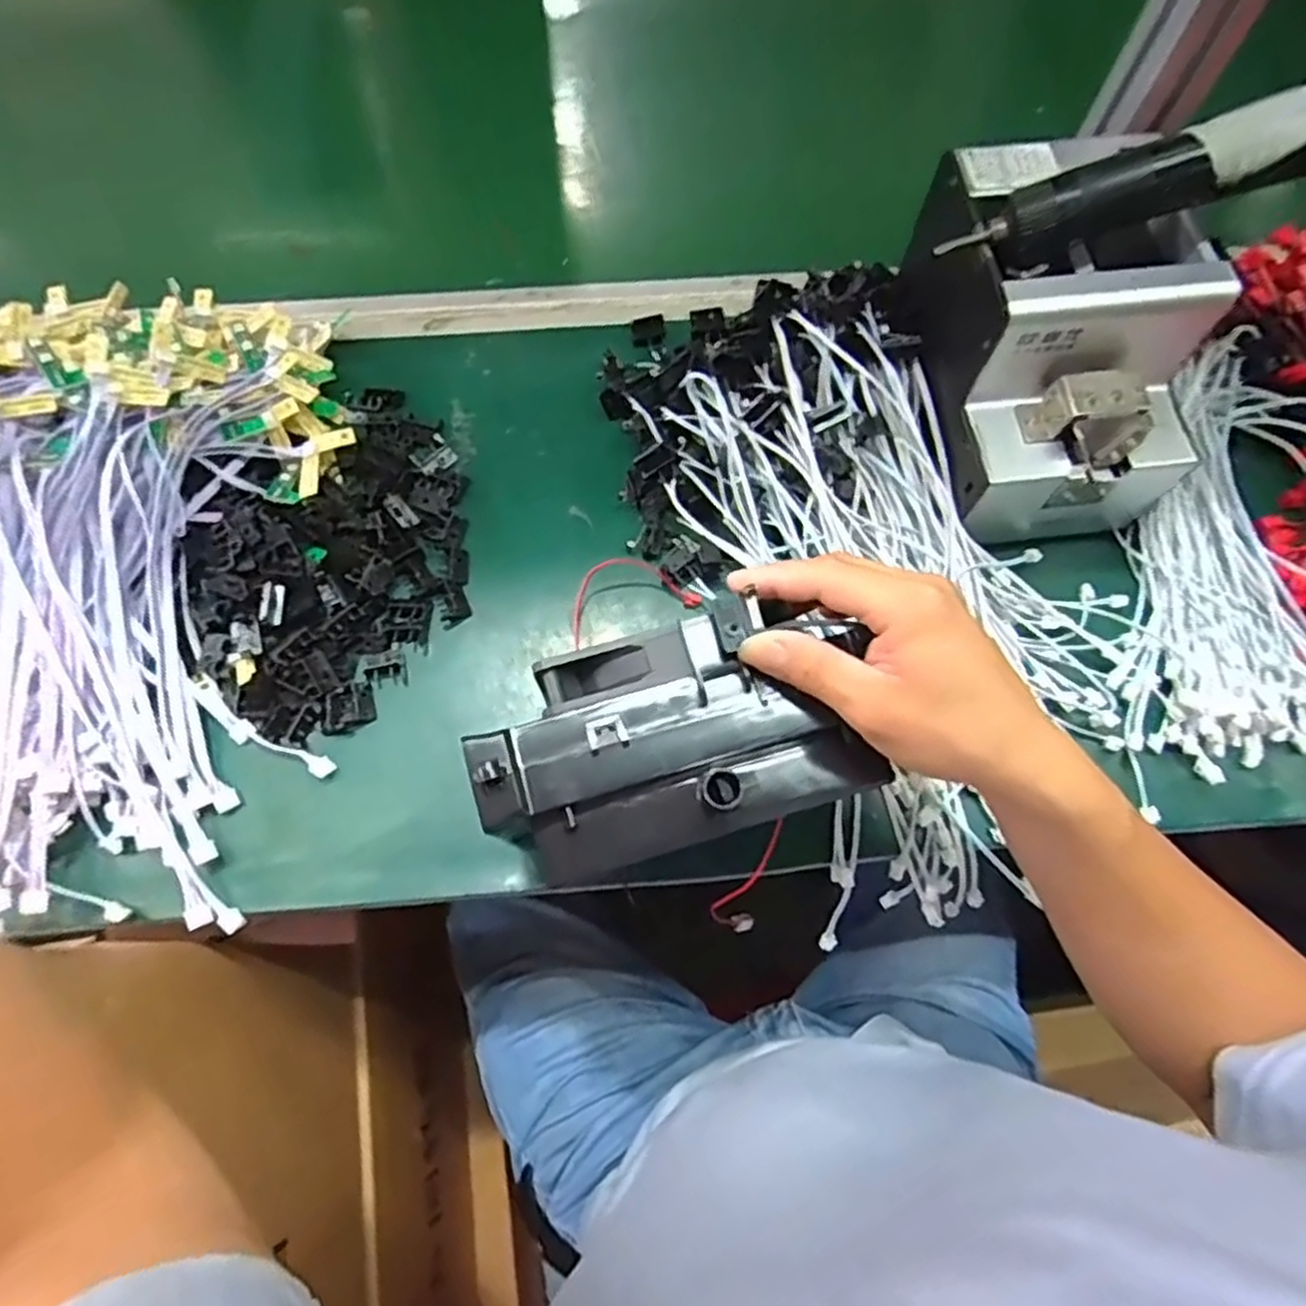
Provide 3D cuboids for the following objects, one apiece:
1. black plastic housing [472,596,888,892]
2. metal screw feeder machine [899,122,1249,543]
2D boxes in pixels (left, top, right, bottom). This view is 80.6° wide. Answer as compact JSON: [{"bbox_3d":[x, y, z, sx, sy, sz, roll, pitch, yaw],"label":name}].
[{"bbox_3d":[0.009,0.032,0.323,0.162,0.035,0.087,-15,70,-6],"label":"black plastic housing"},{"bbox_3d":[0.229,-0.181,0.460,0.137,0.138,0.185,-11,70,-4],"label":"metal screw feeder machine"}]

